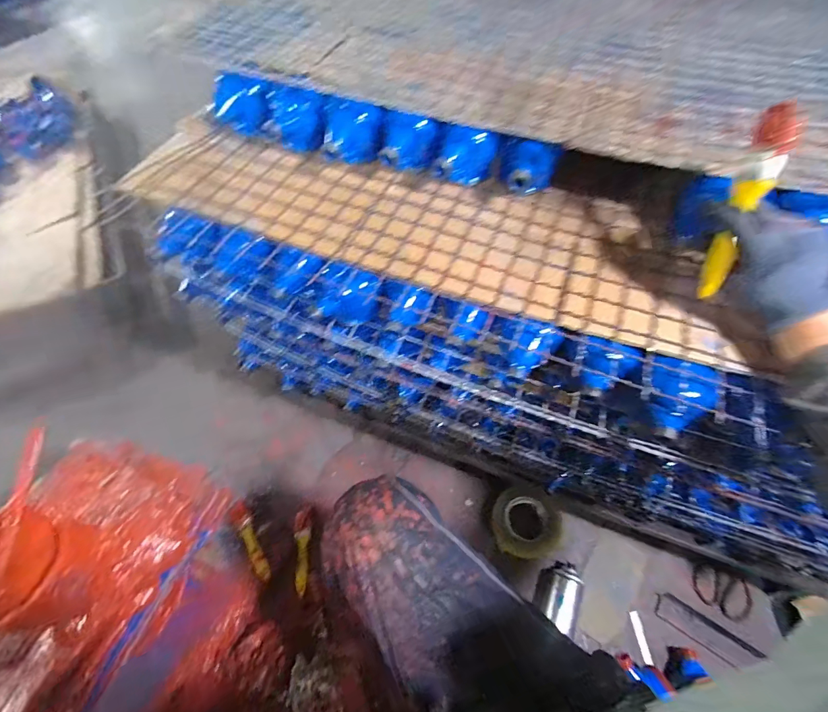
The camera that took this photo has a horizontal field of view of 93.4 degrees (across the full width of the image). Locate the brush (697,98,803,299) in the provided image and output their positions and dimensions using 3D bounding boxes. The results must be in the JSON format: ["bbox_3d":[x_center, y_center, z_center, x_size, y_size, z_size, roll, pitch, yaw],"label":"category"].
[{"bbox_3d":[0.330,-0.150,0.399,0.021,0.183,0.059,8,30,5],"label":"brush"}]

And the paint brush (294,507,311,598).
[{"bbox_3d":[-0.237,0.405,0.820,0.036,0.017,0.166,-6,58,-4],"label":"paint brush"}]

